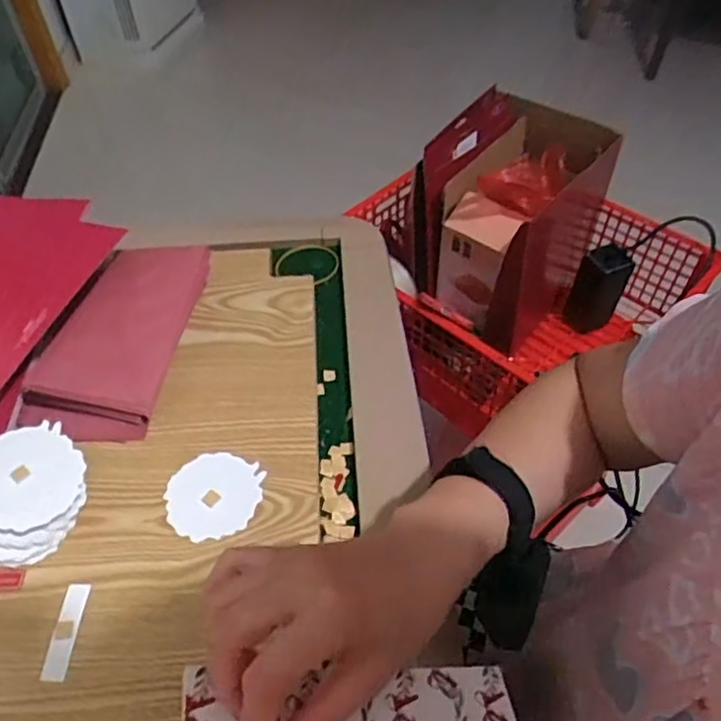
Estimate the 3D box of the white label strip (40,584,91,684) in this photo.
[{"bbox_3d":[-0.188,0.173,0.411,0.015,0.004,0.058,8,51,-7],"label":"white label strip"}]

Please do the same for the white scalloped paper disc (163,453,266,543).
[{"bbox_3d":[-0.108,0.098,0.470,0.068,0.004,0.067,0,51,0],"label":"white scalloped paper disc"}]

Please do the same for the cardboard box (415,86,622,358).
[{"bbox_3d":[0.209,-0.202,0.889,0.177,0.238,0.234,31,57,24],"label":"cardboard box"}]

